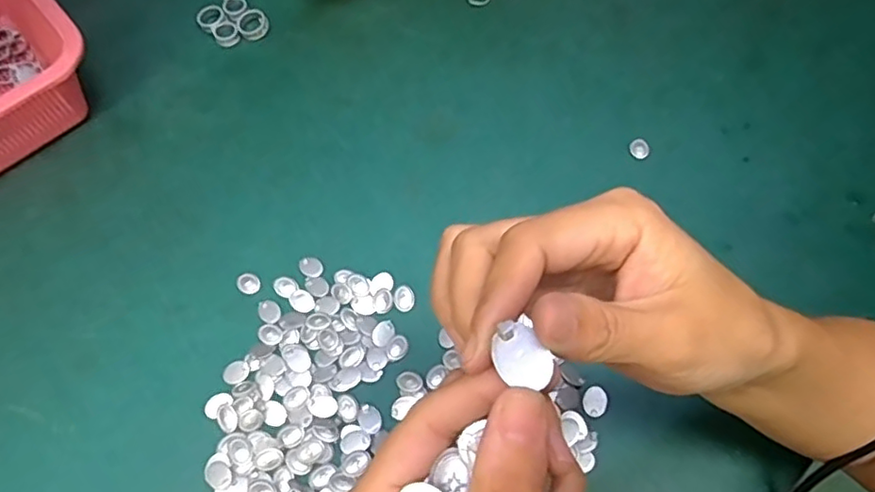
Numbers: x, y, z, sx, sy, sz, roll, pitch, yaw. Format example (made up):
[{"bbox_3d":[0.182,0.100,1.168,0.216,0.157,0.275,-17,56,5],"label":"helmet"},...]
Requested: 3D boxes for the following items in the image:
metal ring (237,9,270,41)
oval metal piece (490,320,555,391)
[{"bbox_3d":[-0.168,-0.202,0.567,0.028,0.009,0.029,0,64,1],"label":"metal ring"},{"bbox_3d":[0.022,0.029,0.164,0.012,0.004,0.019,-29,67,-13],"label":"oval metal piece"}]

